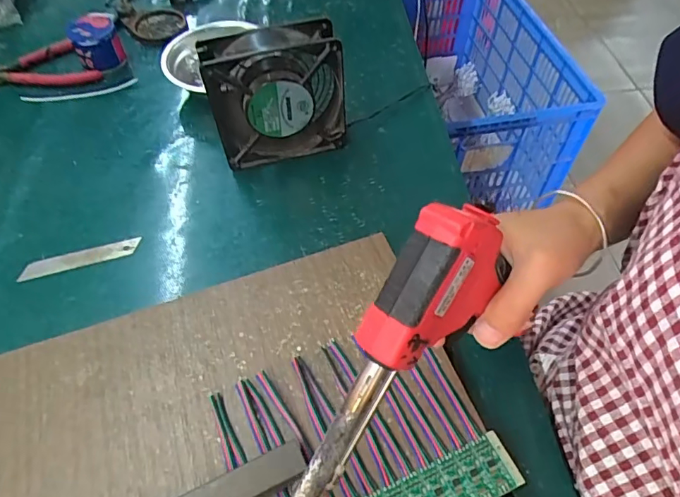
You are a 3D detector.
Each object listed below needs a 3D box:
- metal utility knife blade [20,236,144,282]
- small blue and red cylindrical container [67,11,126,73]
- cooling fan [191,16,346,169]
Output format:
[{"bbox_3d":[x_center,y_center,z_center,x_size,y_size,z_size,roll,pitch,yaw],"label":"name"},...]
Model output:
[{"bbox_3d":[-0.227,0.008,0.439,0.099,0.004,0.018,-14,54,-8],"label":"metal utility knife blade"},{"bbox_3d":[-0.290,-0.248,0.593,0.051,0.044,0.057,-14,54,-8],"label":"small blue and red cylindrical container"},{"bbox_3d":[-0.058,-0.137,0.468,0.119,0.130,0.040,-10,54,-4],"label":"cooling fan"}]

